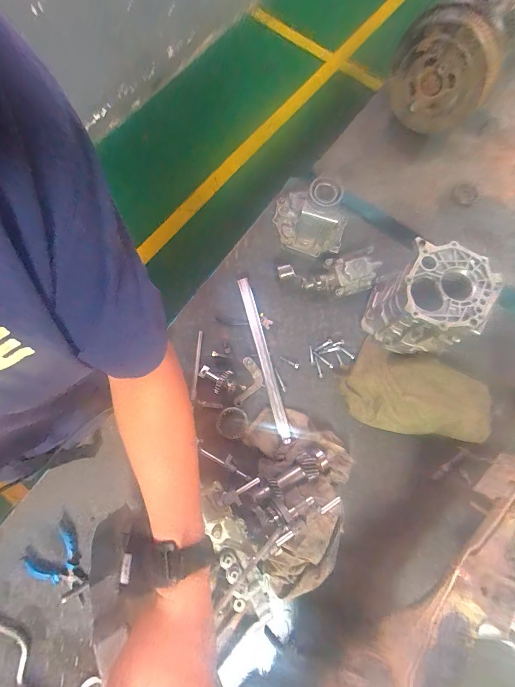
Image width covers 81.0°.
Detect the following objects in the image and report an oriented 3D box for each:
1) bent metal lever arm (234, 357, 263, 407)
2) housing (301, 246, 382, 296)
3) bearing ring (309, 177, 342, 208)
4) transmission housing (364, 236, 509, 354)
[{"bbox_3d":[-0.017,0.093,0.710,0.053,0.013,0.113,12,77,2],"label":"bent metal lever arm"},{"bbox_3d":[0.209,-0.171,0.747,0.197,0.067,0.102,-15,77,-4],"label":"housing"},{"bbox_3d":[0.147,-0.332,0.656,0.078,0.021,0.072,-3,68,8],"label":"bearing ring"},{"bbox_3d":[0.362,-0.084,0.667,0.179,0.194,0.181,18,77,4],"label":"transmission housing"}]

